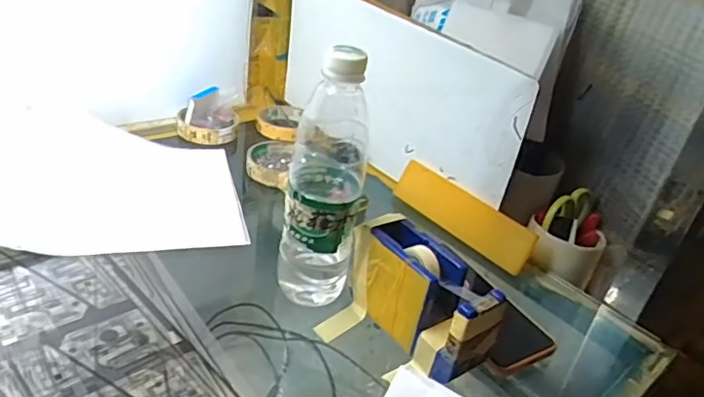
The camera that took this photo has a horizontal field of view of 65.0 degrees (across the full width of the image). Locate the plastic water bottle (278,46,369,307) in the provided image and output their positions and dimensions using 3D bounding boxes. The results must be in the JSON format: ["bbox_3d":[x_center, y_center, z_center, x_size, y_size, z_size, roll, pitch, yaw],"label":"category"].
[{"bbox_3d":[-0.022,-0.013,0.463,0.063,0.228,0.070,7,30,-3],"label":"plastic water bottle"}]

